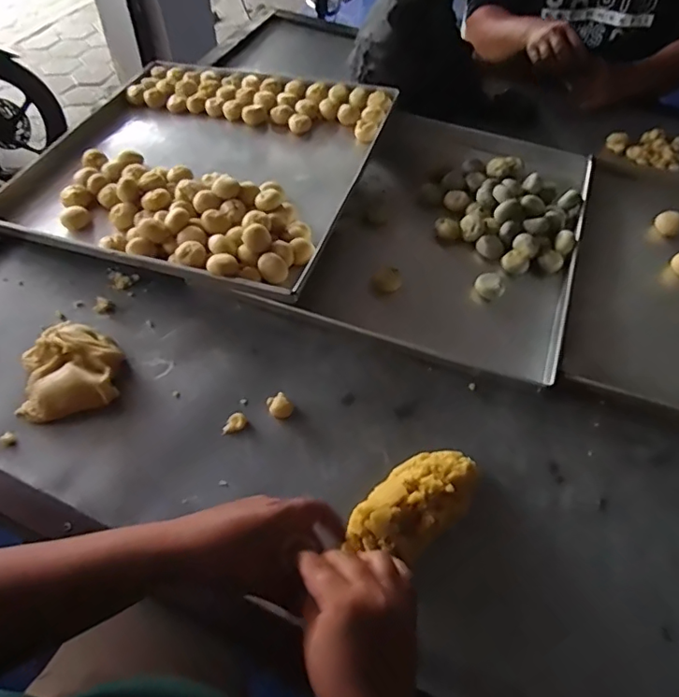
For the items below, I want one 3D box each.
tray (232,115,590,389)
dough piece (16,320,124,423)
[{"bbox_3d":[0.180,-0.191,0.792,0.354,0.038,0.519,18,56,10],"label":"tray"},{"bbox_3d":[-0.327,0.023,0.630,0.113,0.037,0.126,-9,55,-9],"label":"dough piece"}]

